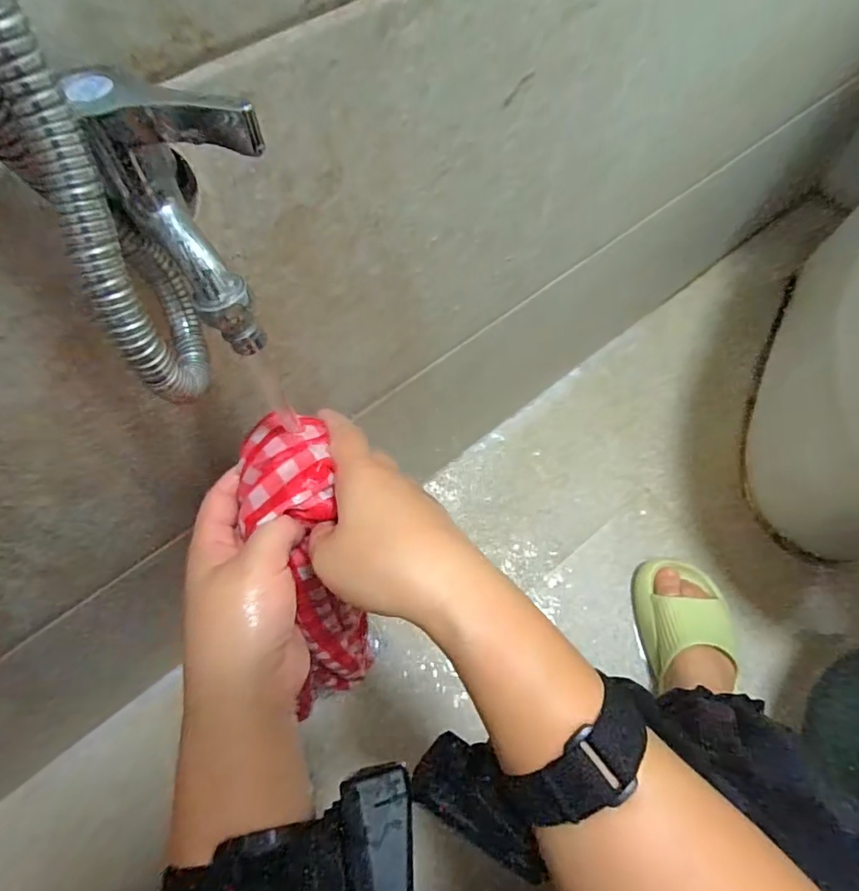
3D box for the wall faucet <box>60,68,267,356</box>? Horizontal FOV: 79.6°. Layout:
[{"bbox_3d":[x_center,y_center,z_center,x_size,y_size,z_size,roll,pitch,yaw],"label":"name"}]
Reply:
[{"bbox_3d":[-0.094,-0.085,0.195,0.064,0.084,0.037,36,70,15],"label":"wall faucet"}]

